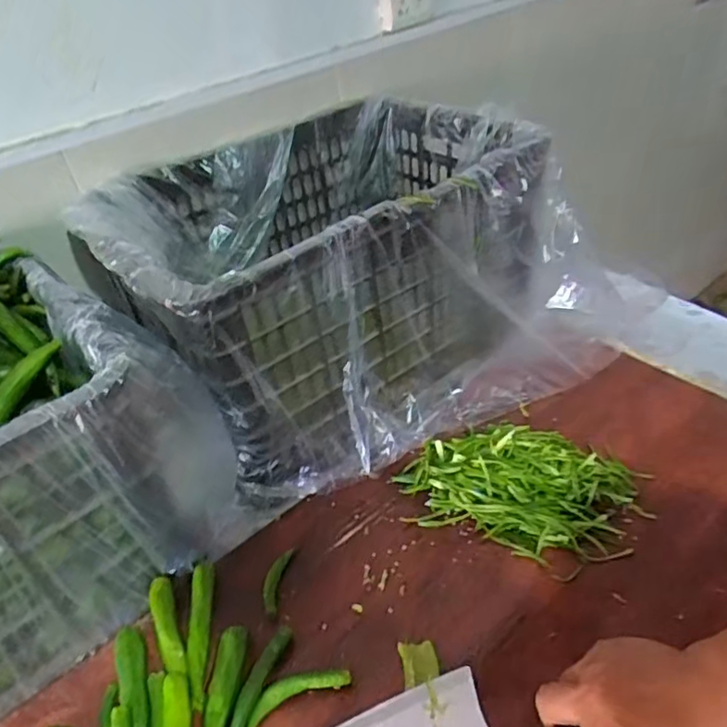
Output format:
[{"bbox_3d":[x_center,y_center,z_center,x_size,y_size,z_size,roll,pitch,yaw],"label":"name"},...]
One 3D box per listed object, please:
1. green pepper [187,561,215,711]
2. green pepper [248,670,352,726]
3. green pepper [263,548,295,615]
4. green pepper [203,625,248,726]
[{"bbox_3d":[-0.149,0.241,0.547,0.018,0.015,0.132,-11,38,-3],"label":"green pepper"},{"bbox_3d":[-0.059,0.276,0.502,0.098,0.009,0.028,-23,40,-18],"label":"green pepper"},{"bbox_3d":[-0.085,0.209,0.588,0.017,0.014,0.066,1,39,12],"label":"green pepper"},{"bbox_3d":[-0.117,0.274,0.501,0.028,0.025,0.107,-3,38,7],"label":"green pepper"}]

